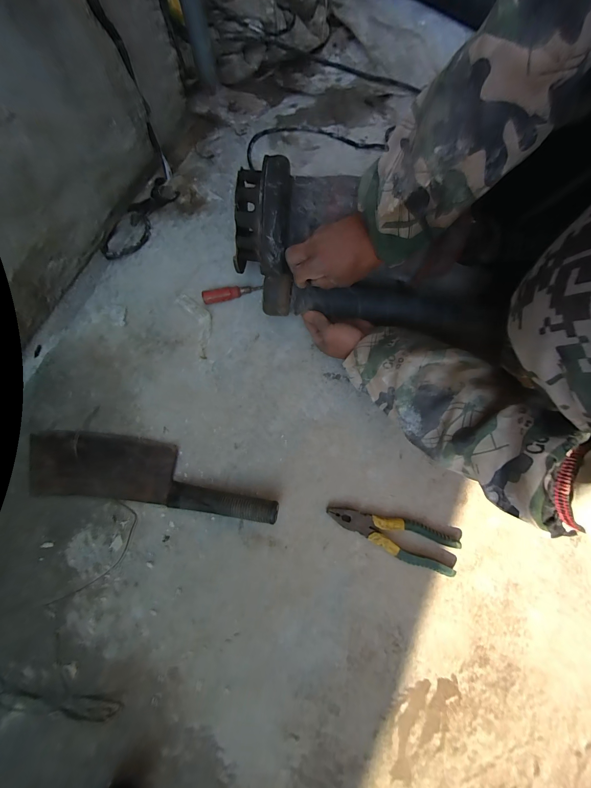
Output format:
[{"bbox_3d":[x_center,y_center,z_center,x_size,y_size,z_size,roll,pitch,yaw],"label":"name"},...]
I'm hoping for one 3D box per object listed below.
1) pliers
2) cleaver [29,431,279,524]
[{"bbox_3d":[0.138,0.201,0.417,0.185,0.016,0.053,21,78,4],"label":"pliers"},{"bbox_3d":[-0.216,0.117,0.430,0.386,0.027,0.098,6,77,0],"label":"cleaver"}]

